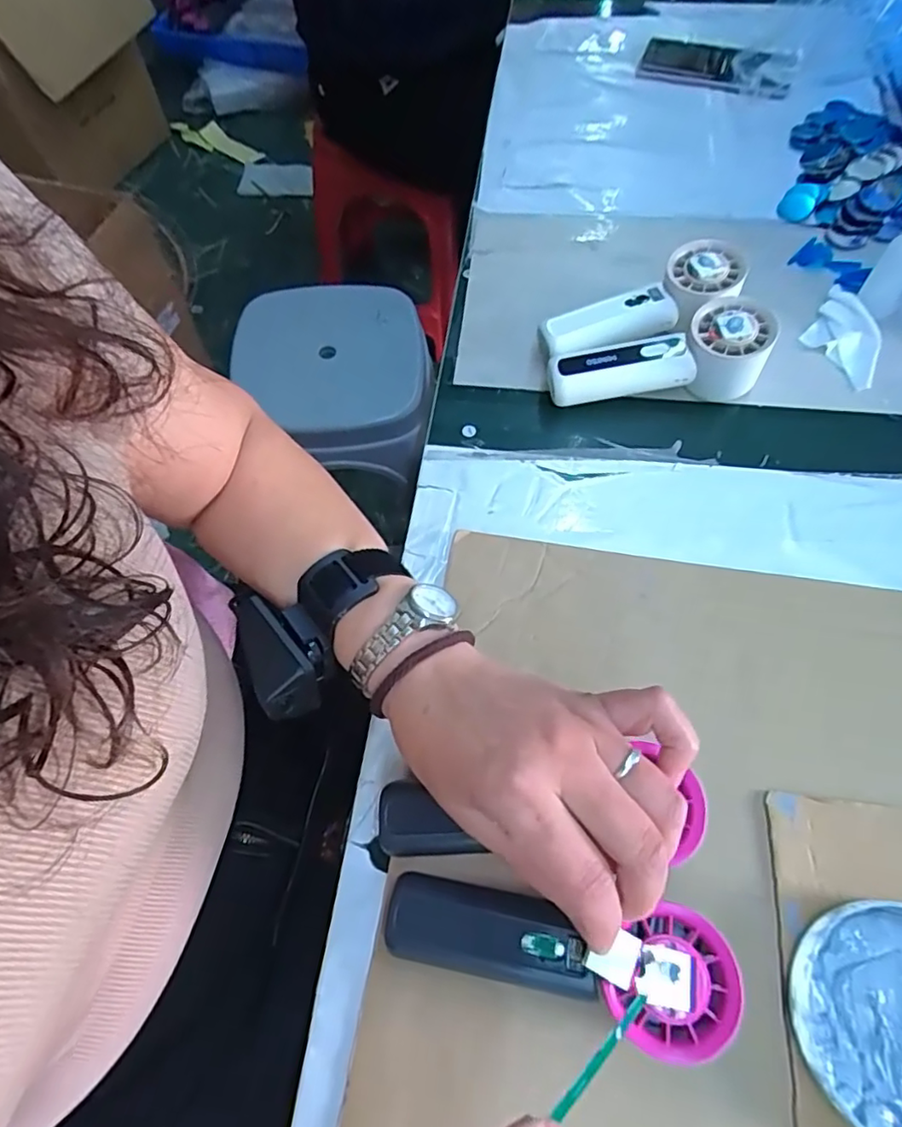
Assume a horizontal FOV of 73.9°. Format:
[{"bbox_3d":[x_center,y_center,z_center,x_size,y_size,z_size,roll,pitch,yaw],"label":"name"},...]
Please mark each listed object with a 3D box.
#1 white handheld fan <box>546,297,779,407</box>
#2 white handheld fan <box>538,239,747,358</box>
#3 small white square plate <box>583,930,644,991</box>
[{"bbox_3d":[0.149,-0.155,0.444,0.148,0.057,0.047,-1,64,1],"label":"white handheld fan"},{"bbox_3d":[0.144,-0.195,0.464,0.149,0.056,0.053,-16,64,-6],"label":"white handheld fan"},{"bbox_3d":[0.070,0.169,0.259,0.021,0.005,0.020,22,66,12],"label":"small white square plate"}]

